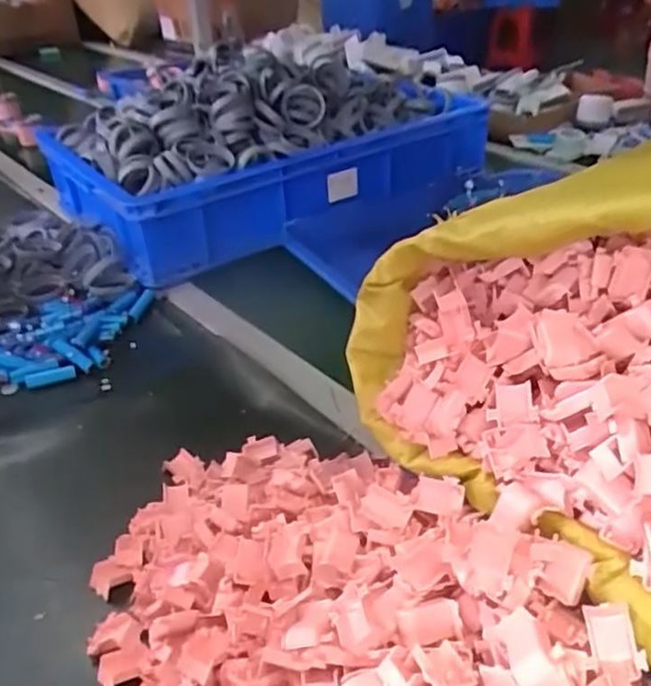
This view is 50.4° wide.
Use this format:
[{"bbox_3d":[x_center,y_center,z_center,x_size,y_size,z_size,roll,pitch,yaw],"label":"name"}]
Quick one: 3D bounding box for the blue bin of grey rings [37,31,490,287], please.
[{"bbox_3d":[-0.107,-0.323,1.136,0.598,0.222,0.422,-21,36,-24],"label":"blue bin of grey rings"}]

